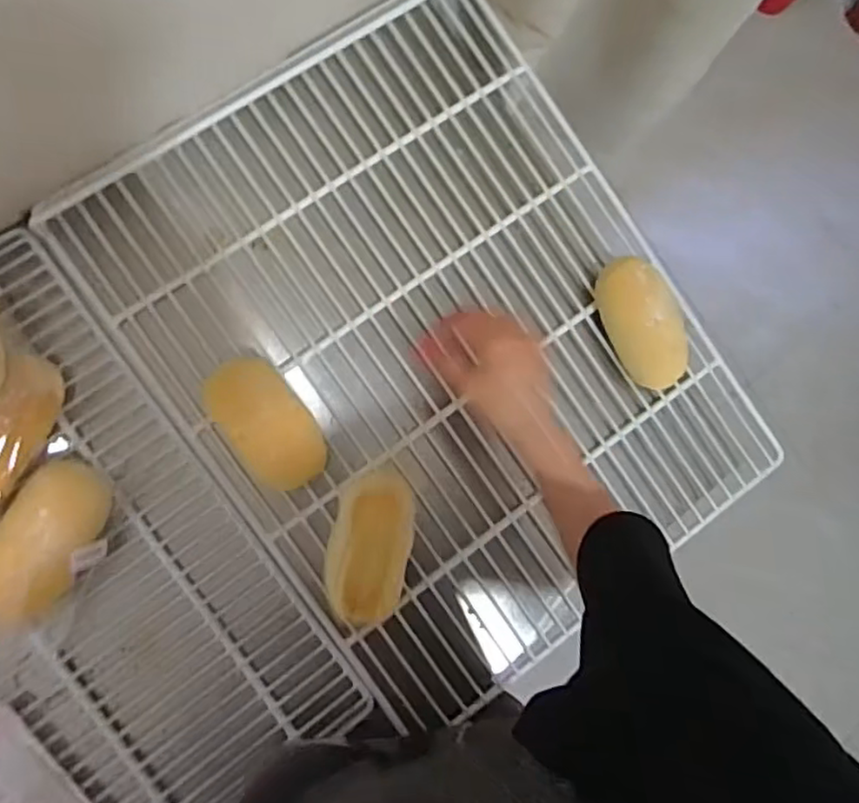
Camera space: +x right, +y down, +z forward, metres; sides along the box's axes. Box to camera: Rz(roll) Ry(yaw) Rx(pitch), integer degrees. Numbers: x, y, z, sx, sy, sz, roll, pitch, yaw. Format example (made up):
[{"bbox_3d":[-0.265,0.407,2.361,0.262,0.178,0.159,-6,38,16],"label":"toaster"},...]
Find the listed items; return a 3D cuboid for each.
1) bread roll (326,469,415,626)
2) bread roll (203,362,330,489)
[{"bbox_3d":[-0.053,0.129,0.609,0.071,0.046,0.130,13,84,-8],"label":"bread roll"},{"bbox_3d":[-0.144,0.021,0.598,0.068,0.060,0.121,-41,93,-9],"label":"bread roll"}]

